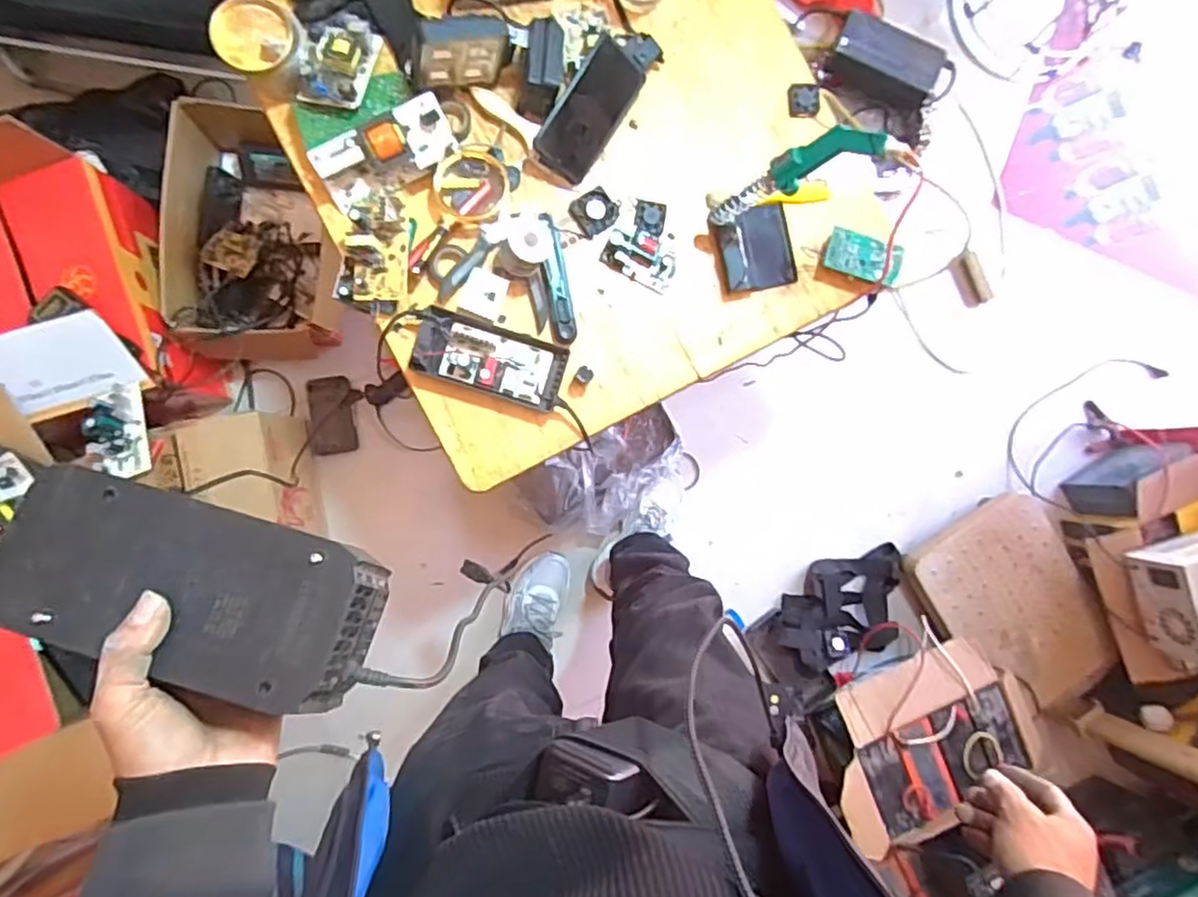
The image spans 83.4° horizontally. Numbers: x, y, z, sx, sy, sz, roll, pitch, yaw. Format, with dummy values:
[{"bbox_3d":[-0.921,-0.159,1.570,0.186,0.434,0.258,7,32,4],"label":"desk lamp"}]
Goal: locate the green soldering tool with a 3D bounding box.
[{"bbox_3d":[0.221,-0.302,0.743,0.026,0.243,0.059,-3,89,-42],"label":"green soldering tool"}]

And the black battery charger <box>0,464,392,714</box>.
[{"bbox_3d":[-0.246,0.082,0.412,0.219,0.066,0.099,18,87,1],"label":"black battery charger"}]

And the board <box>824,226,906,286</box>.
[{"bbox_3d":[0.345,-0.248,0.870,0.097,0.017,0.051,21,102,6],"label":"board"}]

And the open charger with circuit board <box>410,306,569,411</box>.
[{"bbox_3d":[-0.132,-0.110,0.823,0.177,0.042,0.084,17,87,-6],"label":"open charger with circuit board"}]

